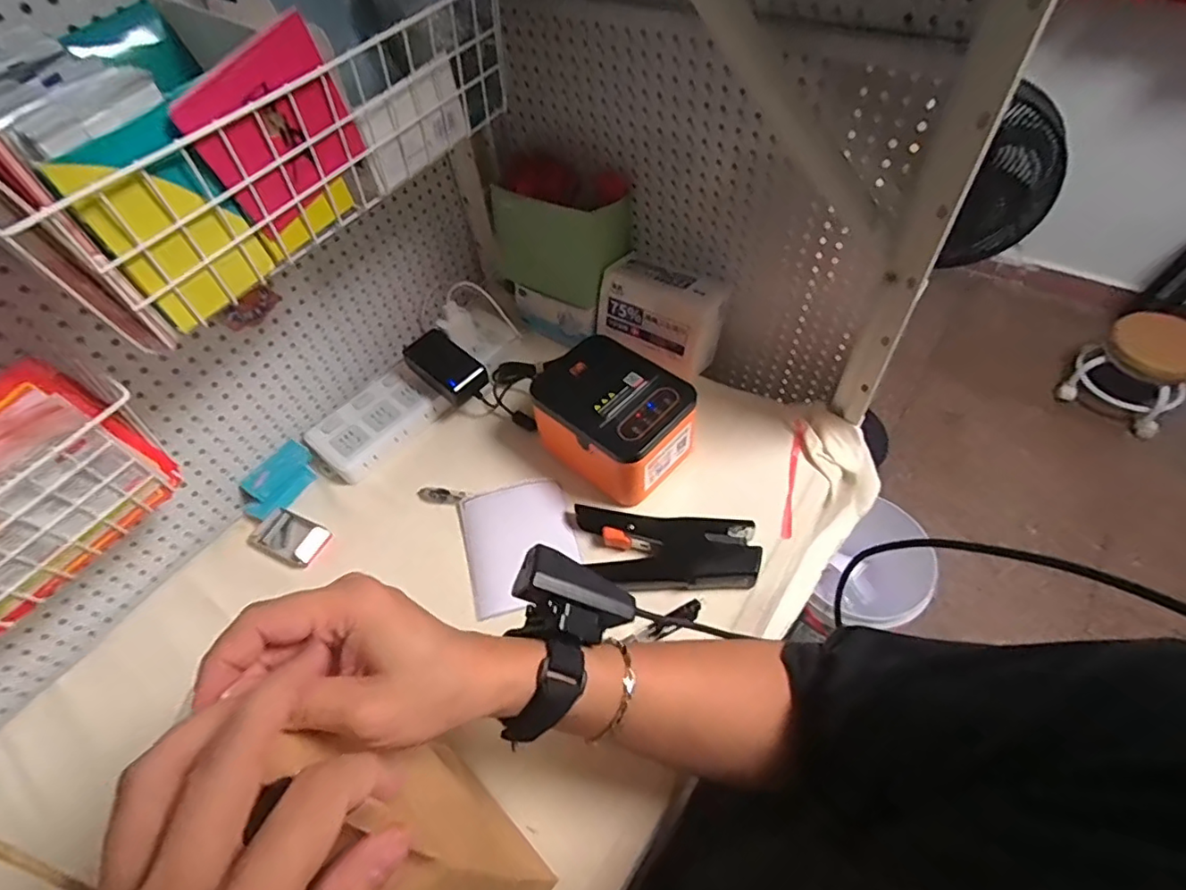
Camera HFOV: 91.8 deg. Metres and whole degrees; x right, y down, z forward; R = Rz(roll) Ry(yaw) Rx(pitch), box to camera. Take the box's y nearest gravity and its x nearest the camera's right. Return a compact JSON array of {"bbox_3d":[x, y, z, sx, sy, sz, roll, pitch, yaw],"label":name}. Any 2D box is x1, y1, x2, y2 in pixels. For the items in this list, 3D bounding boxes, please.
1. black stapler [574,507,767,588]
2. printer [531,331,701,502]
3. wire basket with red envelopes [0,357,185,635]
[{"bbox_3d":[0.065,0.100,0.527,0.163,0.030,0.070,5,55,9],"label":"black stapler"},{"bbox_3d":[0.023,-0.026,0.578,0.138,0.088,0.113,33,63,25],"label":"printer"},{"bbox_3d":[-0.402,0.037,0.387,0.105,0.122,0.171,27,61,23],"label":"wire basket with red envelopes"}]

